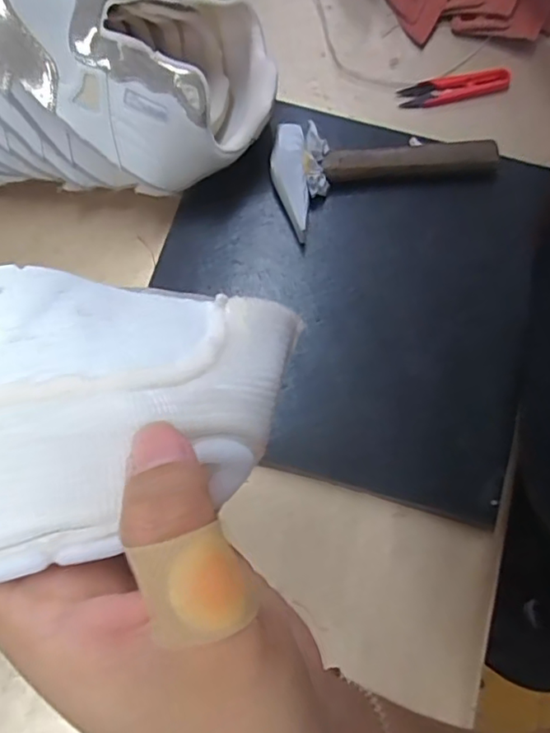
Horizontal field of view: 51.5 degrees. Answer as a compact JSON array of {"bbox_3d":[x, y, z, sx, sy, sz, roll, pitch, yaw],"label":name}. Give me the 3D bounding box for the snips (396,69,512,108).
[{"bbox_3d":[0.167,-0.258,0.529,0.102,0.007,0.026,-11,77,-2],"label":"snips"}]

